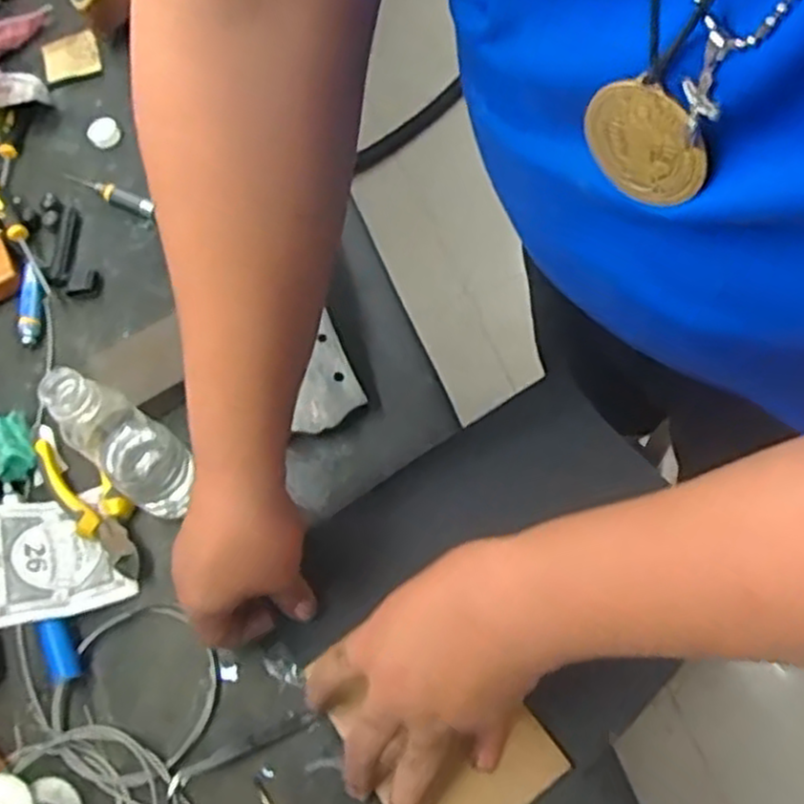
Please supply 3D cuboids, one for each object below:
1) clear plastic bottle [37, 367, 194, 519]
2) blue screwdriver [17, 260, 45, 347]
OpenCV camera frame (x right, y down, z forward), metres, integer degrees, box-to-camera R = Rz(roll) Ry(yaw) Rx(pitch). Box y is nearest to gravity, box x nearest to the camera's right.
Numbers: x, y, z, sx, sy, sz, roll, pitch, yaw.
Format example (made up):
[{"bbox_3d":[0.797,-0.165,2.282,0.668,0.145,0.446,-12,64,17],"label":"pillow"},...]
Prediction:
[{"bbox_3d":[-0.187,0.032,0.525,0.051,0.159,0.050,-5,61,9],"label":"clear plastic bottle"},{"bbox_3d":[-0.343,-0.093,0.702,0.019,0.021,0.088,-18,60,2],"label":"blue screwdriver"}]

